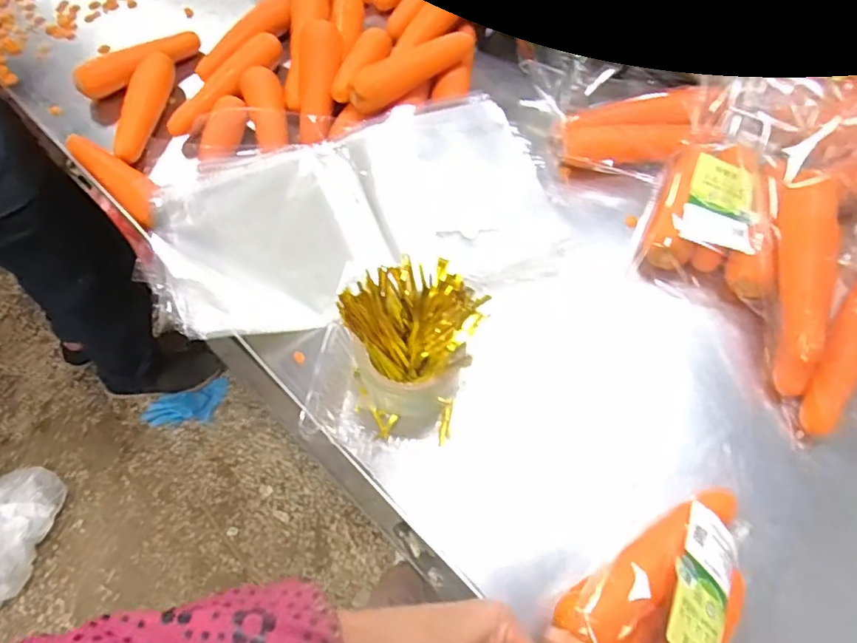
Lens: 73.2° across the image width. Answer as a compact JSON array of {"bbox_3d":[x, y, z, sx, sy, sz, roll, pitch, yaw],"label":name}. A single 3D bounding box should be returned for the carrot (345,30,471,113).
[{"bbox_3d":[-0.014,-0.283,0.641,0.169,0.047,0.033,-38,68,-16],"label":"carrot"}]

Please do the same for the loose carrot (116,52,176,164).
[{"bbox_3d":[-0.332,-0.255,0.673,0.027,0.033,0.142,7,63,5],"label":"loose carrot"}]

